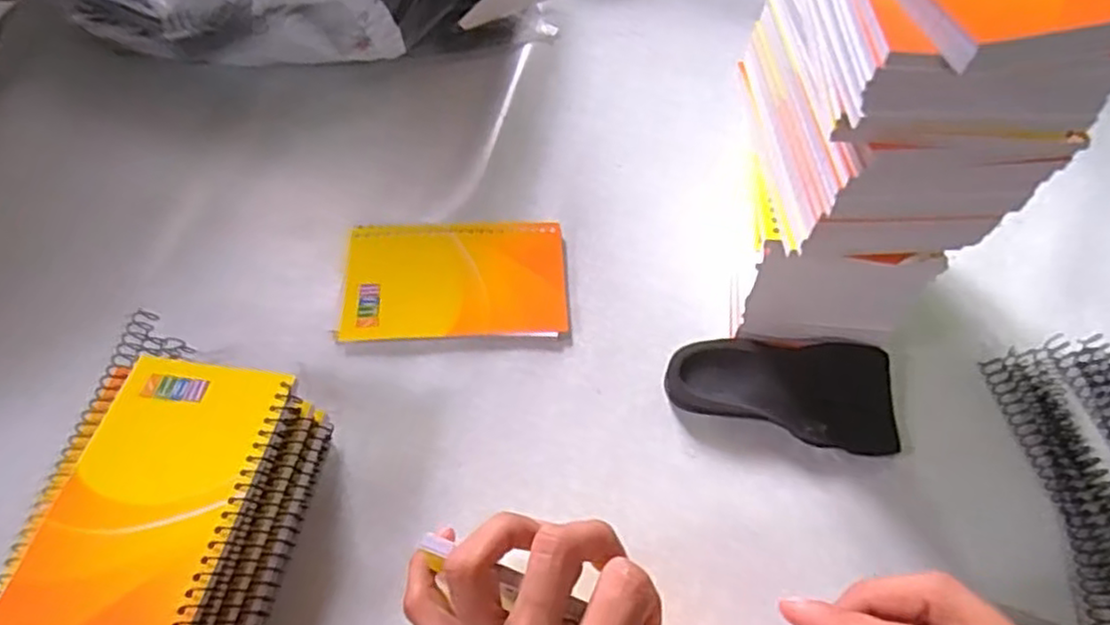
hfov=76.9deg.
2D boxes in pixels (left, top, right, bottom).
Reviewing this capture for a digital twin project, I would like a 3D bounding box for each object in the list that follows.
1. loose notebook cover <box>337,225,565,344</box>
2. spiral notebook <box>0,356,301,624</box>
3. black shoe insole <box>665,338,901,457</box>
[{"bbox_3d":[-0.060,-0.021,0.424,0.130,0.010,0.079,-2,58,0],"label":"loose notebook cover"},{"bbox_3d":[-0.173,0.083,0.306,0.080,0.016,0.128,10,58,7],"label":"spiral notebook"},{"bbox_3d":[0.122,0.042,0.377,0.118,0.016,0.057,5,58,4],"label":"black shoe insole"}]

